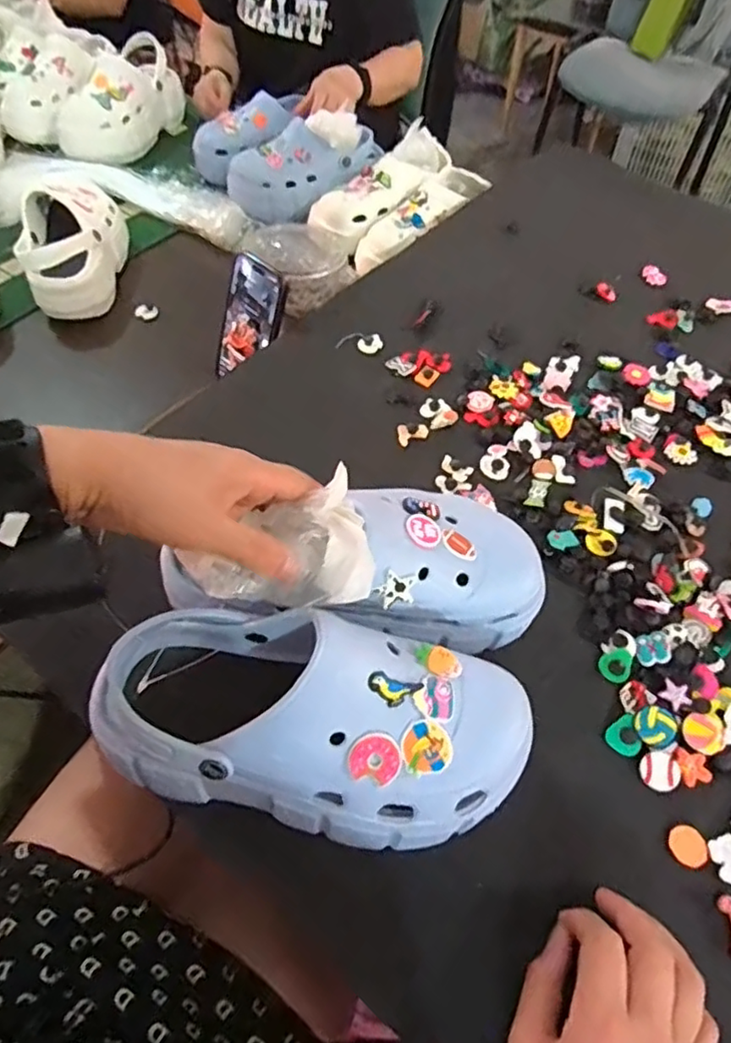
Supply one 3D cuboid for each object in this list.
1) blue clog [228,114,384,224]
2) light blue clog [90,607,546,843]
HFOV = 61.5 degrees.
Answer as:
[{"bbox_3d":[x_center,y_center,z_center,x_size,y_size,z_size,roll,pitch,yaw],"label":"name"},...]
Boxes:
[{"bbox_3d":[-0.095,-0.570,0.988,0.247,0.088,0.117,-28,60,-19],"label":"blue clog"},{"bbox_3d":[-0.034,0.112,0.352,0.253,0.087,0.102,9,55,5],"label":"light blue clog"}]

